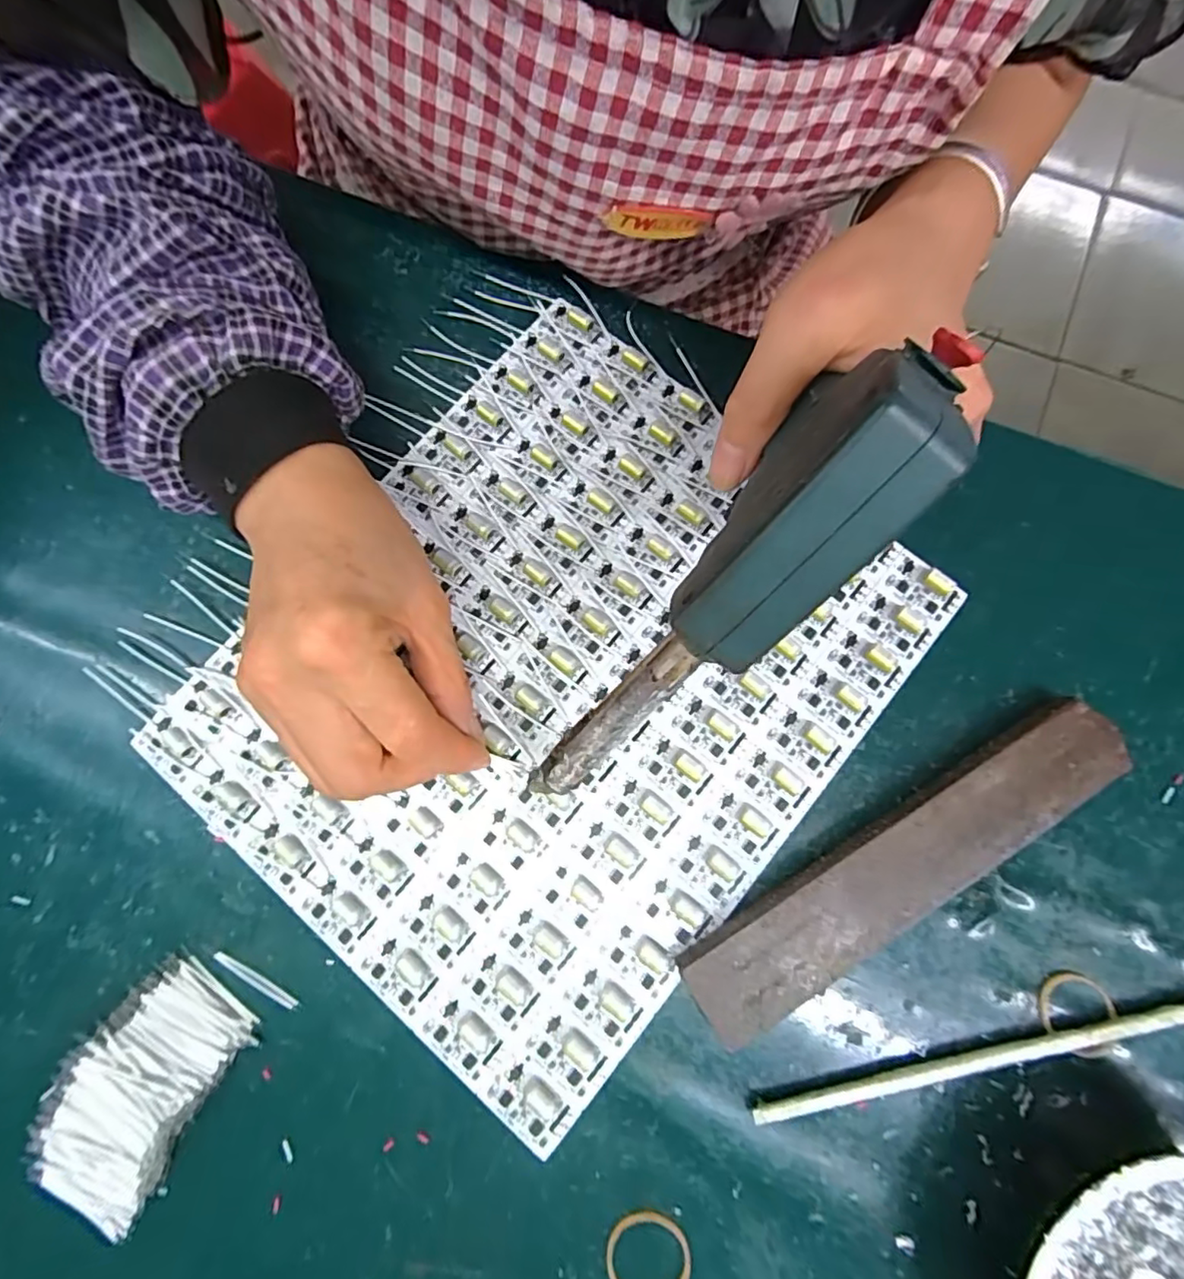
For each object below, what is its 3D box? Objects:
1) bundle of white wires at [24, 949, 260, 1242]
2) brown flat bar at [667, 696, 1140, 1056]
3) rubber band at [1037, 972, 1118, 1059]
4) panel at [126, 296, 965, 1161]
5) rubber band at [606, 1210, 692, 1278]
[{"bbox_3d":[-0.176,0.174,0.226,0.054,0.015,0.089,33,81,7],"label":"bundle of white wires"},{"bbox_3d":[0.126,0.089,0.235,0.196,0.017,0.037,-32,80,-5],"label":"brown flat bar"},{"bbox_3d":[0.190,0.146,0.229,0.031,0.005,0.028,19,79,5],"label":"rubber band"},{"bbox_3d":[-0.019,0.014,0.259,0.238,0.009,0.287,40,82,8],"label":"panel"},{"bbox_3d":[0.021,0.228,0.215,0.031,0.004,0.030,12,79,3],"label":"rubber band"}]

